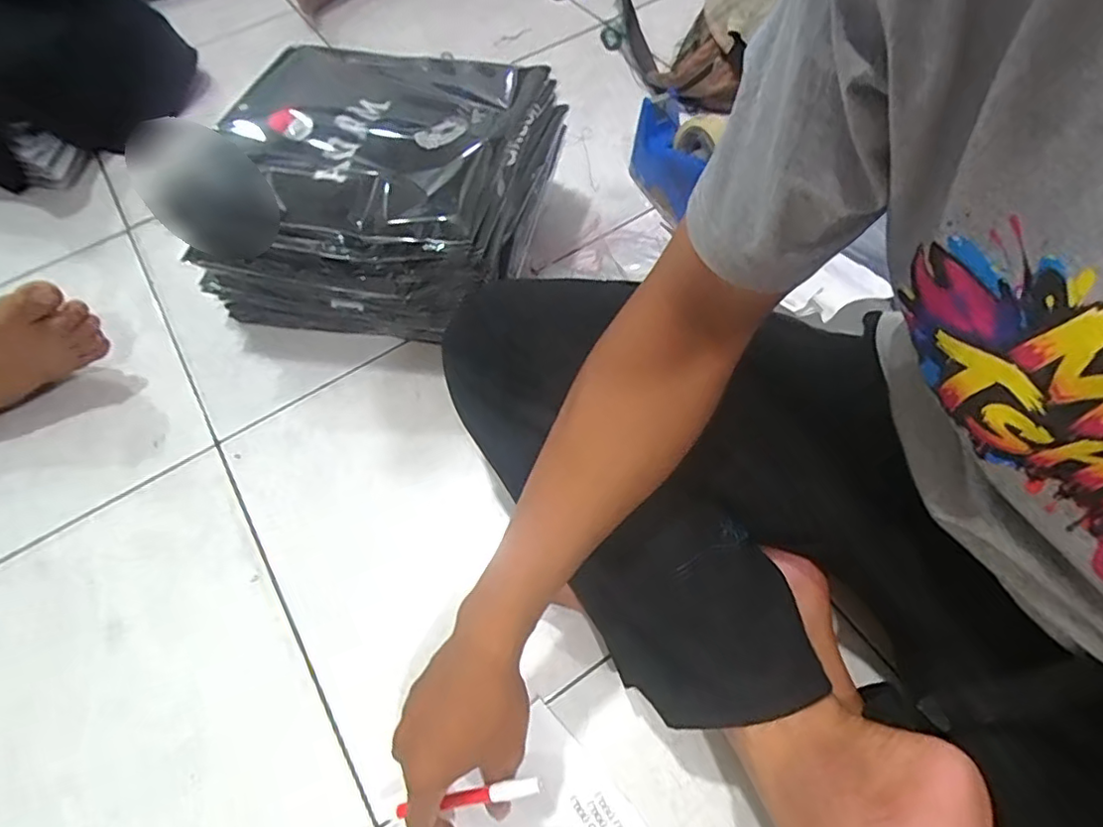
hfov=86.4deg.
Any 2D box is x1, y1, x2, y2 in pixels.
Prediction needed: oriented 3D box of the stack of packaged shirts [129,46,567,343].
[{"bbox_3d":[-0.178,-0.239,0.652,0.336,0.184,0.287,10,61,8],"label":"stack of packaged shirts"}]

